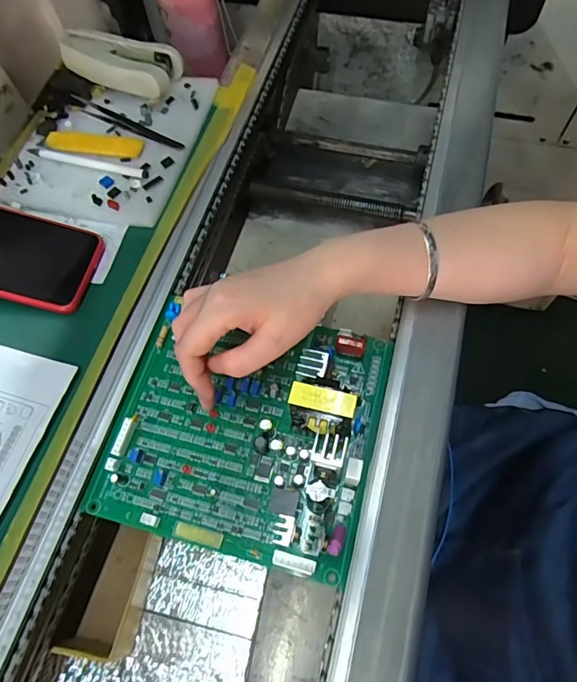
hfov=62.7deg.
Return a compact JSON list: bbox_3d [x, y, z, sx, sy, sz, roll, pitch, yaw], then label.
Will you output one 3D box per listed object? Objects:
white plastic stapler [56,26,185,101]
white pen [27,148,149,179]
[{"bbox_3d":[-0.164,-0.272,0.466,0.107,0.039,0.049,19,66,13],"label":"white plastic stapler"},{"bbox_3d":[-0.184,-0.166,0.435,0.125,0.007,0.011,16,65,12],"label":"white pen"}]

